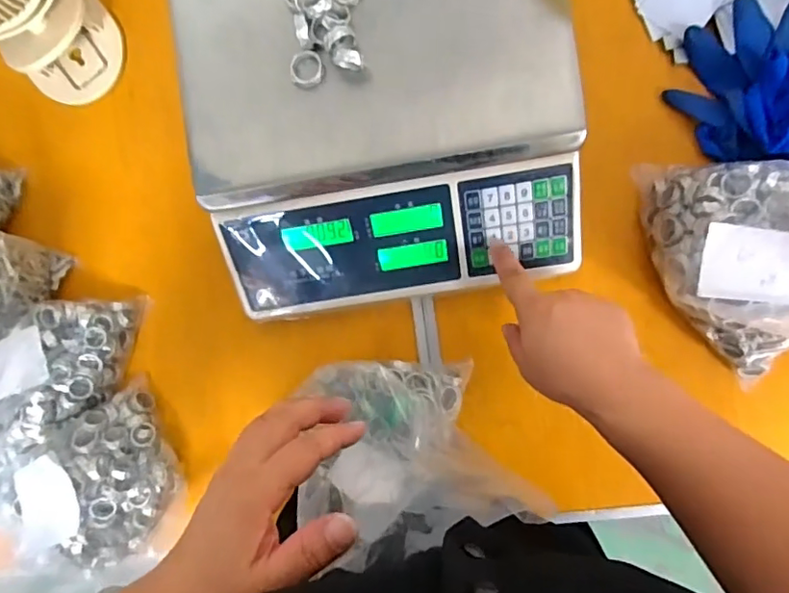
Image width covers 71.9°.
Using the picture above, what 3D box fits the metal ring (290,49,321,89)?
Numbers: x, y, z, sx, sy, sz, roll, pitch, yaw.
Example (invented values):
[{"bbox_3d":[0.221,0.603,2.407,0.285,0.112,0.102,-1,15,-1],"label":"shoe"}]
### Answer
[{"bbox_3d":[-0.064,-0.165,0.395,0.023,0.008,0.023,0,91,5],"label":"metal ring"}]

